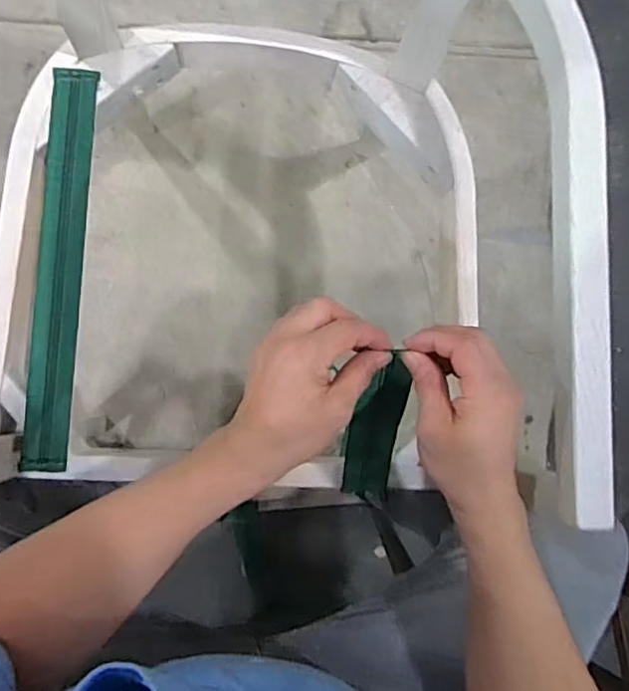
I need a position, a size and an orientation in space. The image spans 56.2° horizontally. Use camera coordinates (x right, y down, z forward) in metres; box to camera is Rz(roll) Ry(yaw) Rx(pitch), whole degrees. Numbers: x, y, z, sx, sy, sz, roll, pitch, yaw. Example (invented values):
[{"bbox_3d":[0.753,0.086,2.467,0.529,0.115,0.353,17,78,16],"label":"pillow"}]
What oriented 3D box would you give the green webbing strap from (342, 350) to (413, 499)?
[{"bbox_3d":[0.055,0.077,0.537,0.043,0.006,0.204,8,132,4],"label":"green webbing strap"}]

